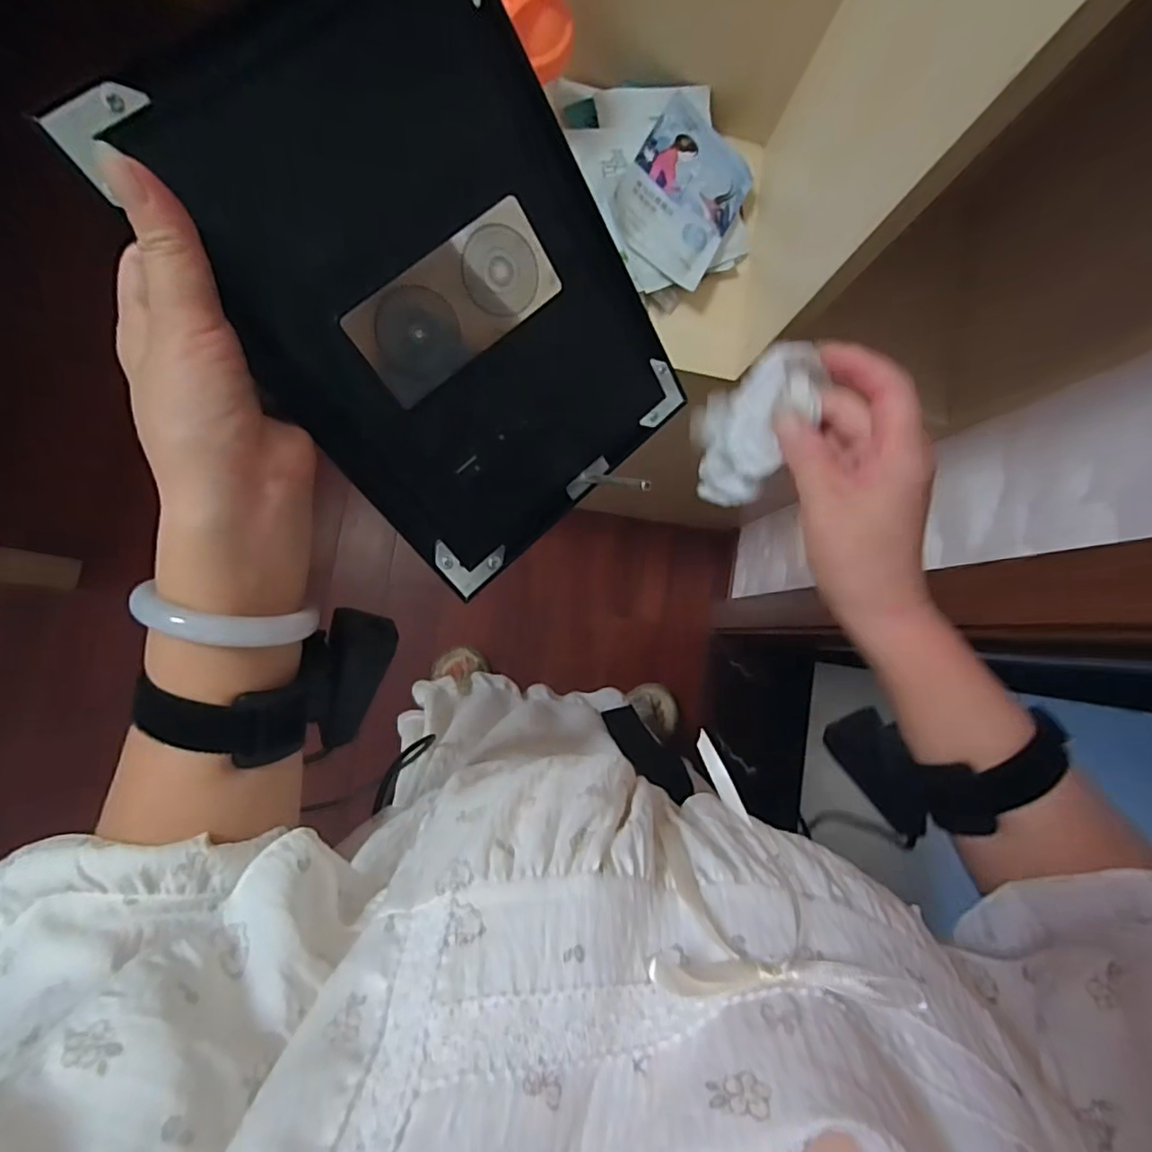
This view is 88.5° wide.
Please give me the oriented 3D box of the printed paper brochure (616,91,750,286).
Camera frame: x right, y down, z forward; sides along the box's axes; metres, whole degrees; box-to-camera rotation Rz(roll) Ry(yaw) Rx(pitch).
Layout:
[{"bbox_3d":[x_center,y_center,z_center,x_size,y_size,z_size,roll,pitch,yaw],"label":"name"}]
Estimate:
[{"bbox_3d":[0.113,-0.399,0.617,0.117,0.007,0.171,31,81,-15],"label":"printed paper brochure"}]

